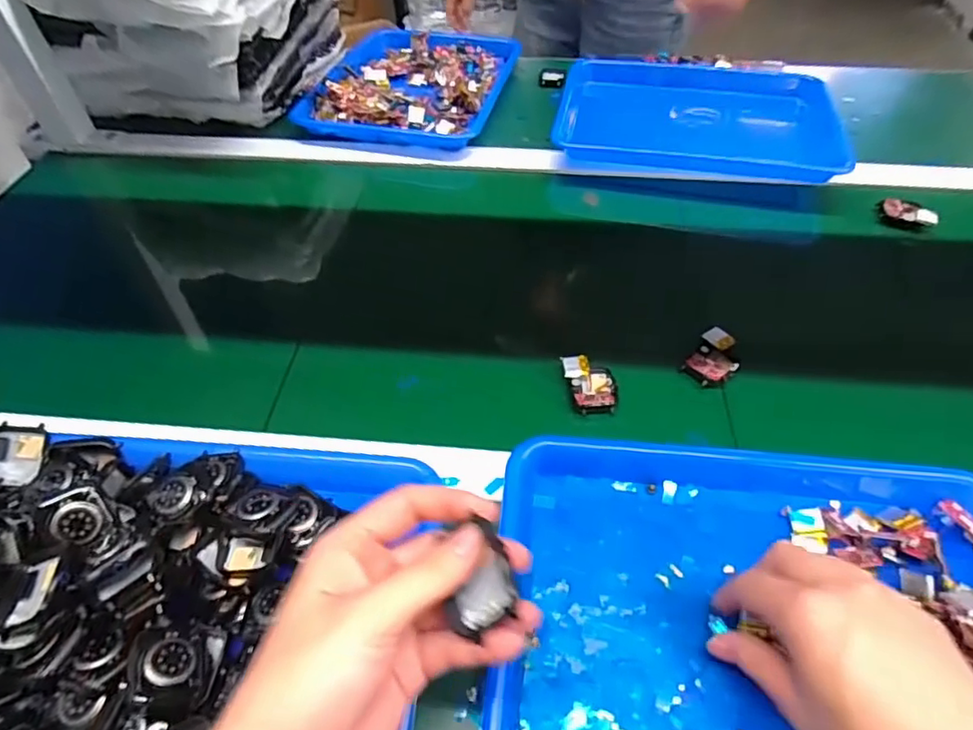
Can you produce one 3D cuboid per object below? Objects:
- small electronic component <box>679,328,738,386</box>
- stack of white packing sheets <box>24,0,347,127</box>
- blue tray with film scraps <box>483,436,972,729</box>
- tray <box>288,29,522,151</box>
[{"bbox_3d":[0.197,-0.008,0.494,0.038,0.013,0.057,30,58,22],"label":"small electronic component"},{"bbox_3d":[-0.366,-0.485,0.754,0.247,0.217,0.321,9,52,8],"label":"stack of white packing sheets"},{"bbox_3d":[0.167,0.157,0.332,0.324,0.038,0.260,3,52,4],"label":"blue tray with film scraps"},{"bbox_3d":[-0.100,-0.405,0.832,0.254,0.048,0.305,10,52,8],"label":"tray"}]

